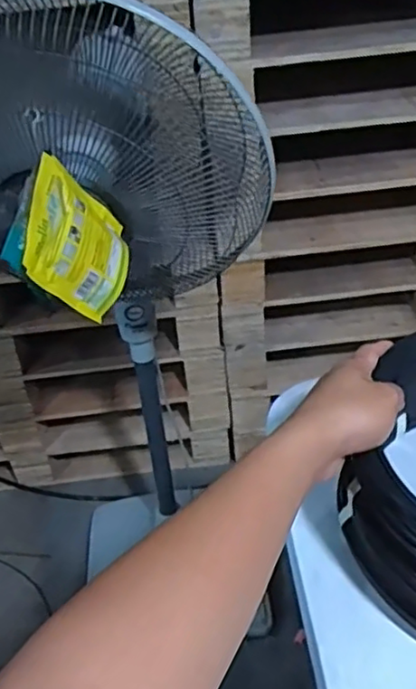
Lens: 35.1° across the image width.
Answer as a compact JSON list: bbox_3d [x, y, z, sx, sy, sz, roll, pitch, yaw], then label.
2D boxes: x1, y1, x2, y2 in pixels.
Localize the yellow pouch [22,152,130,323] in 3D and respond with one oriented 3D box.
[{"bbox_3d":[-0.128,-0.101,0.653,0.021,0.135,0.119,-1,68,33],"label":"yellow pouch"}]

